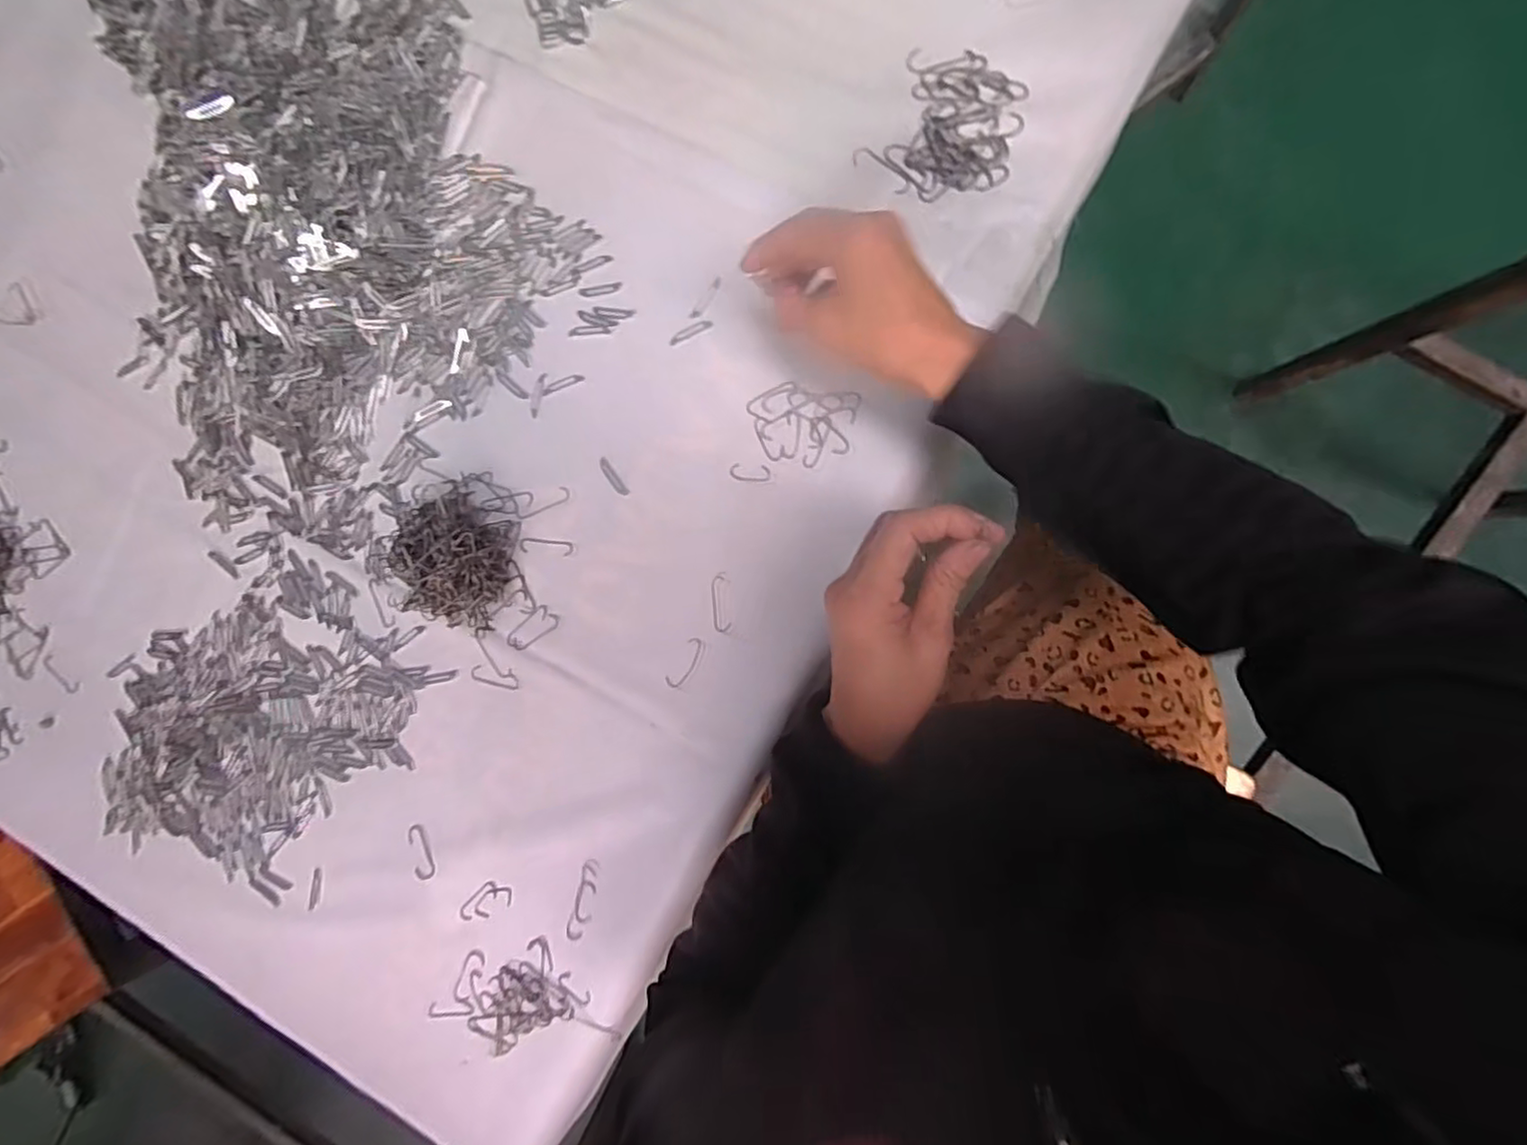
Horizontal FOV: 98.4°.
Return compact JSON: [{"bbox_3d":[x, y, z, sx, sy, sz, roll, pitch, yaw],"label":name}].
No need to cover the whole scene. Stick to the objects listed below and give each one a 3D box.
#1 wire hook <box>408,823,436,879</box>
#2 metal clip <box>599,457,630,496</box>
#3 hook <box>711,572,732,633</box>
[{"bbox_3d":[-0.271,0.222,0.522,0.016,0.005,0.044,-16,89,9],"label":"wire hook"},{"bbox_3d":[-0.112,-0.071,0.490,0.009,0.004,0.034,-37,86,9],"label":"metal clip"},{"bbox_3d":[-0.032,0.022,0.479,0.012,0.004,0.043,-6,91,9],"label":"hook"}]

